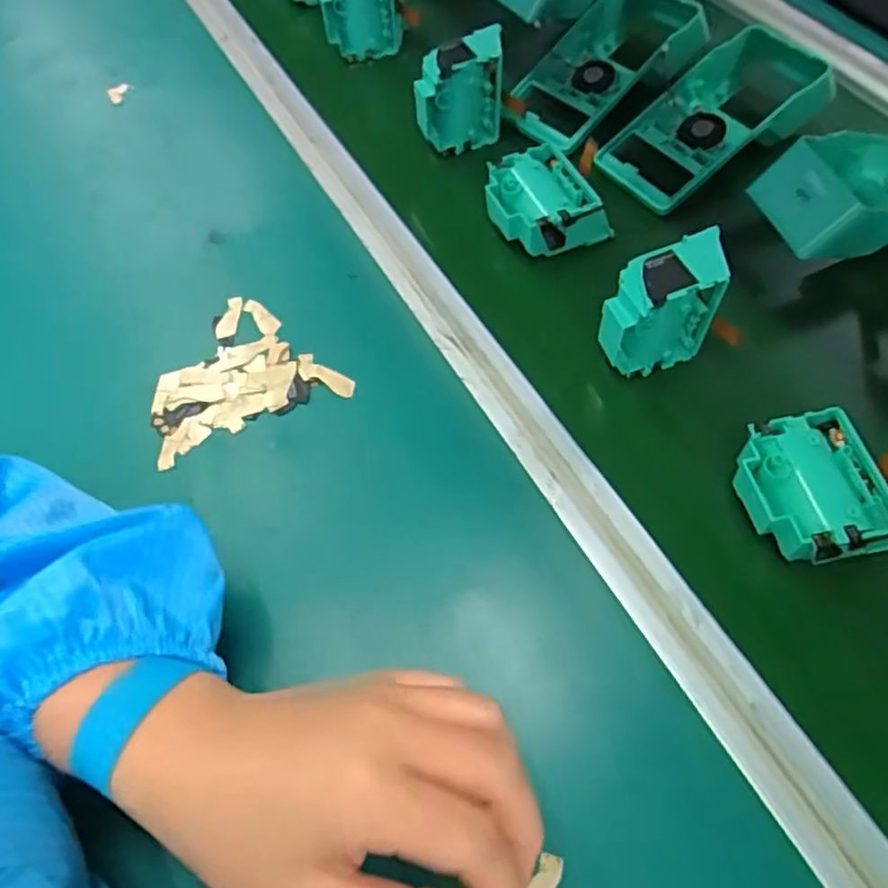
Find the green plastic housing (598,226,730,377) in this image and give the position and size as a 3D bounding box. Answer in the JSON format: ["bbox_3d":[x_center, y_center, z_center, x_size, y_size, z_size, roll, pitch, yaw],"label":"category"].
[{"bbox_3d":[0.129,-0.079,0.415,0.075,0.079,0.036,-20,60,-9],"label":"green plastic housing"}]

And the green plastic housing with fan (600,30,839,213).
[{"bbox_3d":[0.215,-0.259,0.533,0.195,0.056,0.094,-34,63,-17],"label":"green plastic housing with fan"}]

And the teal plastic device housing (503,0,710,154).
[{"bbox_3d":[0.138,-0.322,0.575,0.088,0.056,0.204,39,68,23],"label":"teal plastic device housing"}]

